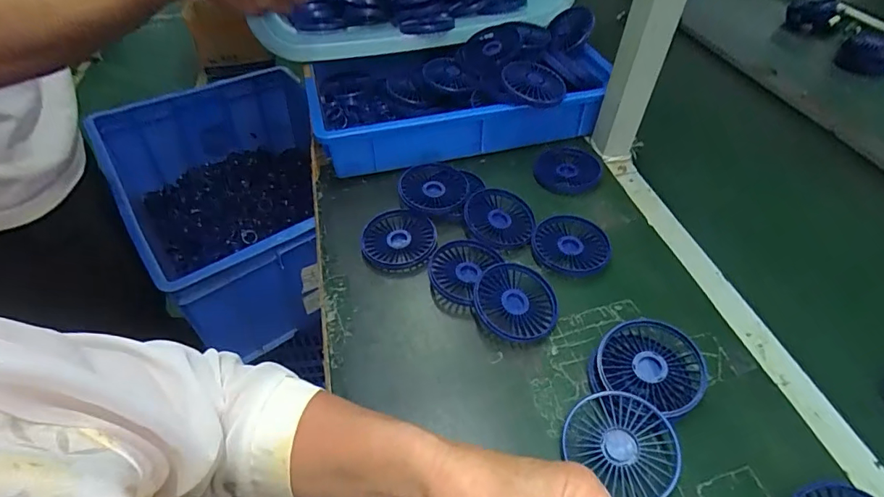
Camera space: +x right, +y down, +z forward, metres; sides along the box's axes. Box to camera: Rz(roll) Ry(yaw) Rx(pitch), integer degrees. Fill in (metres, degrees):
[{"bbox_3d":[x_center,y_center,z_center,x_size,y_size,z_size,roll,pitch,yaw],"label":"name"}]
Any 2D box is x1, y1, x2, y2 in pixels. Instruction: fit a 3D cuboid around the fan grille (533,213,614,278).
[{"bbox_3d":[0.149,-0.005,0.534,0.084,0.019,0.075,16,50,15],"label":"fan grille"}]

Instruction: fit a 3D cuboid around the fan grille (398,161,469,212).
[{"bbox_3d":[-0.011,-0.079,0.594,0.093,0.021,0.085,0,48,0],"label":"fan grille"}]

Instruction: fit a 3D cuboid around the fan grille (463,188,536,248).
[{"bbox_3d":[0.070,-0.037,0.560,0.082,0.018,0.082,1,48,2],"label":"fan grille"}]

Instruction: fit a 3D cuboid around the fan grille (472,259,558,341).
[{"bbox_3d":[0.076,0.055,0.480,0.084,0.022,0.088,-8,48,-7],"label":"fan grille"}]

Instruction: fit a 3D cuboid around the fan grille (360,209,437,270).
[{"bbox_3d":[-0.051,-0.011,0.545,0.086,0.018,0.079,0,48,1],"label":"fan grille"}]

